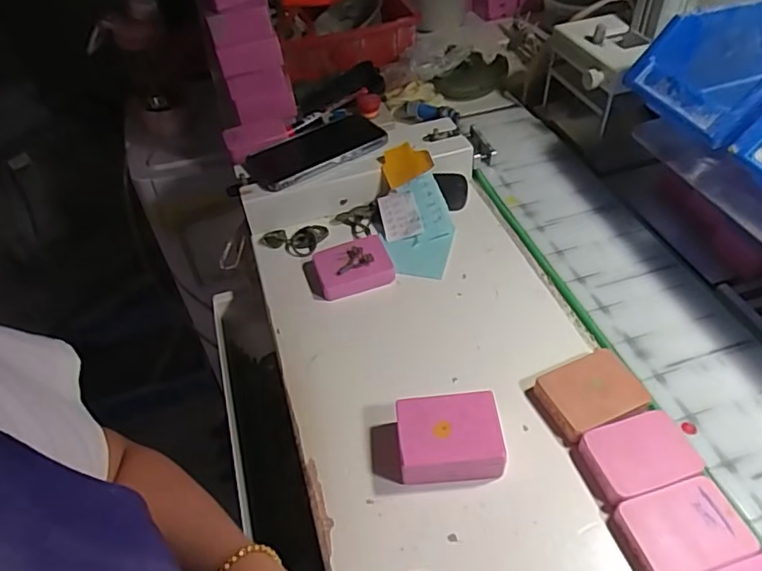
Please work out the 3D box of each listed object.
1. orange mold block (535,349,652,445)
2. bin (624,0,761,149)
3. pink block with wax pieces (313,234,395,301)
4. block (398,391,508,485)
[{"bbox_3d":[0.160,0.083,0.427,0.071,0.017,0.058,-18,48,-11],"label":"orange mold block"},{"bbox_3d":[0.327,-0.179,0.472,0.184,0.075,0.124,-13,47,-8],"label":"bin"},{"bbox_3d":[-0.027,-0.018,0.543,0.071,0.023,0.054,-17,48,-10],"label":"pink block with wax pieces"},{"bbox_3d":[0.049,0.110,0.403,0.070,0.037,0.052,-6,47,0],"label":"block"}]

